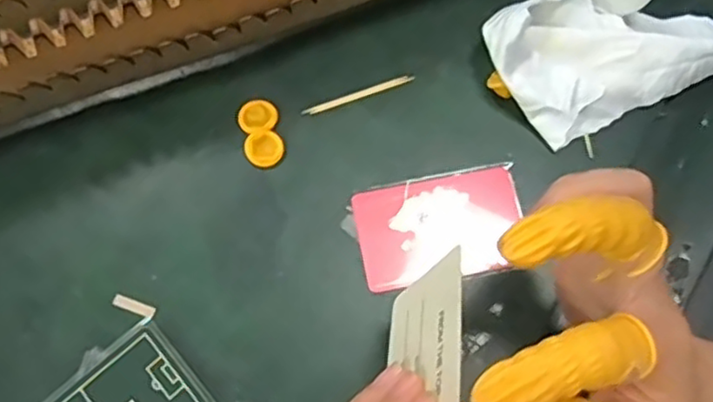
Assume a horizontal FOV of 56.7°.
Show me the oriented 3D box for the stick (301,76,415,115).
[{"bbox_3d":[0.001,-0.060,0.373,0.065,0.004,0.005,-18,73,-5],"label":"stick"}]

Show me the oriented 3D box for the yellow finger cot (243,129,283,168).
[{"bbox_3d":[-0.050,-0.029,0.361,0.020,0.005,0.021,0,72,1],"label":"yellow finger cot"}]

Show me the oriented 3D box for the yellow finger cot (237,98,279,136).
[{"bbox_3d":[-0.055,-0.047,0.368,0.021,0.004,0.020,-13,73,-3],"label":"yellow finger cot"}]

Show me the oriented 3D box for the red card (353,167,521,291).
[{"bbox_3d":[0.044,0.014,0.348,0.084,0.004,0.055,-11,71,0],"label":"red card"}]

